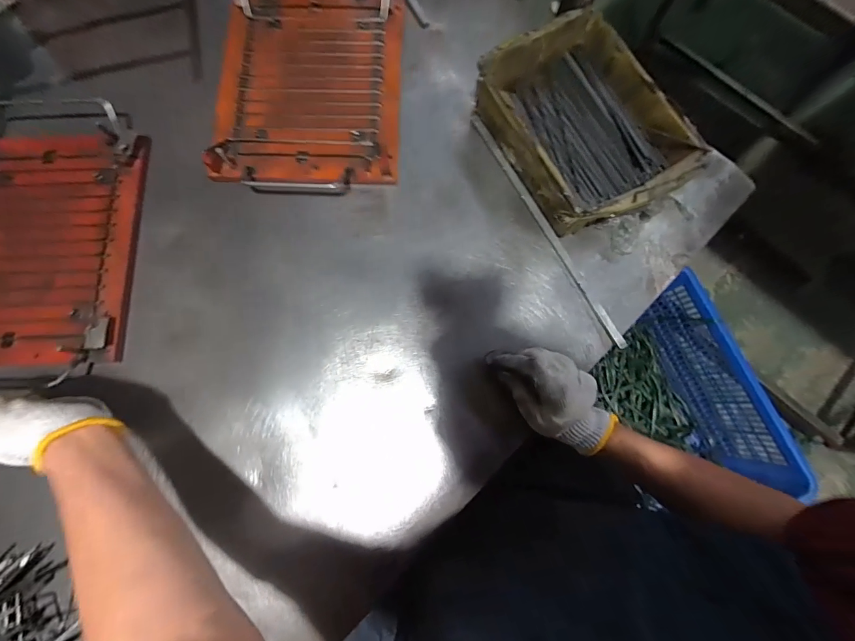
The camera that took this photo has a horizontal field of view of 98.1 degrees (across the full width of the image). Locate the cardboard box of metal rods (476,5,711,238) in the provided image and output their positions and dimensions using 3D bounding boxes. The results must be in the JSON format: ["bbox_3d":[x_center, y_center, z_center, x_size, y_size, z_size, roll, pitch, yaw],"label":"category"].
[{"bbox_3d":[0.191,-0.240,0.468,0.172,0.076,0.245,-28,81,-6],"label":"cardboard box of metal rods"}]

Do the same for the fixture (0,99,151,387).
[{"bbox_3d":[-0.482,-0.111,0.461,0.235,0.038,0.366,0,79,-1],"label":"fixture"}]

